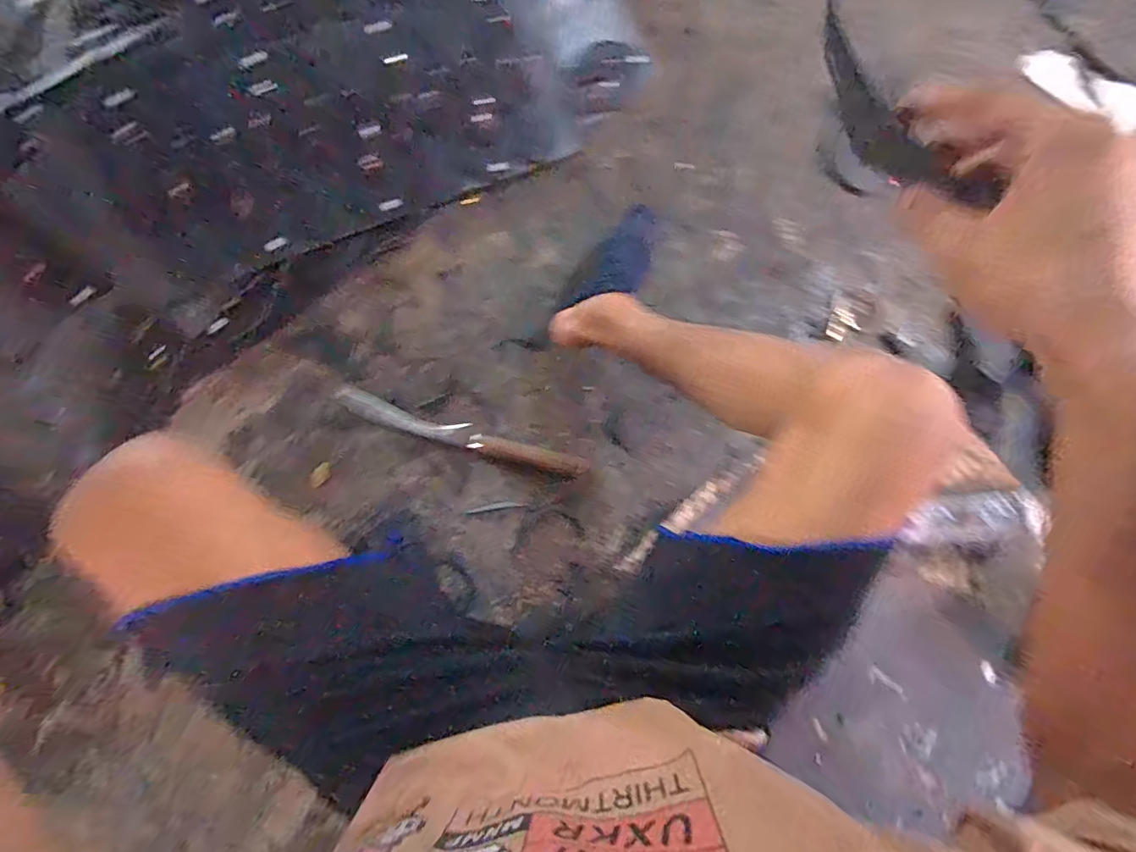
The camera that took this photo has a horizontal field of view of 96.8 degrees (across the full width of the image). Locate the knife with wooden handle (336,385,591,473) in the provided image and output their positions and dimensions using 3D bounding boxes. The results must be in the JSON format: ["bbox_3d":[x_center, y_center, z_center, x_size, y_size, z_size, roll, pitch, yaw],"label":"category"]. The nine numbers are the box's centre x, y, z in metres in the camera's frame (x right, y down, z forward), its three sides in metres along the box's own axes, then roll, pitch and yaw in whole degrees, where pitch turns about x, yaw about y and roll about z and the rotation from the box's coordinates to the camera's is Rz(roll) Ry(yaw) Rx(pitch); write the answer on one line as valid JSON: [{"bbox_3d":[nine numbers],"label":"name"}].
[{"bbox_3d":[-0.162,0.013,0.767,0.391,0.015,0.036,17,78,3],"label":"knife with wooden handle"}]

